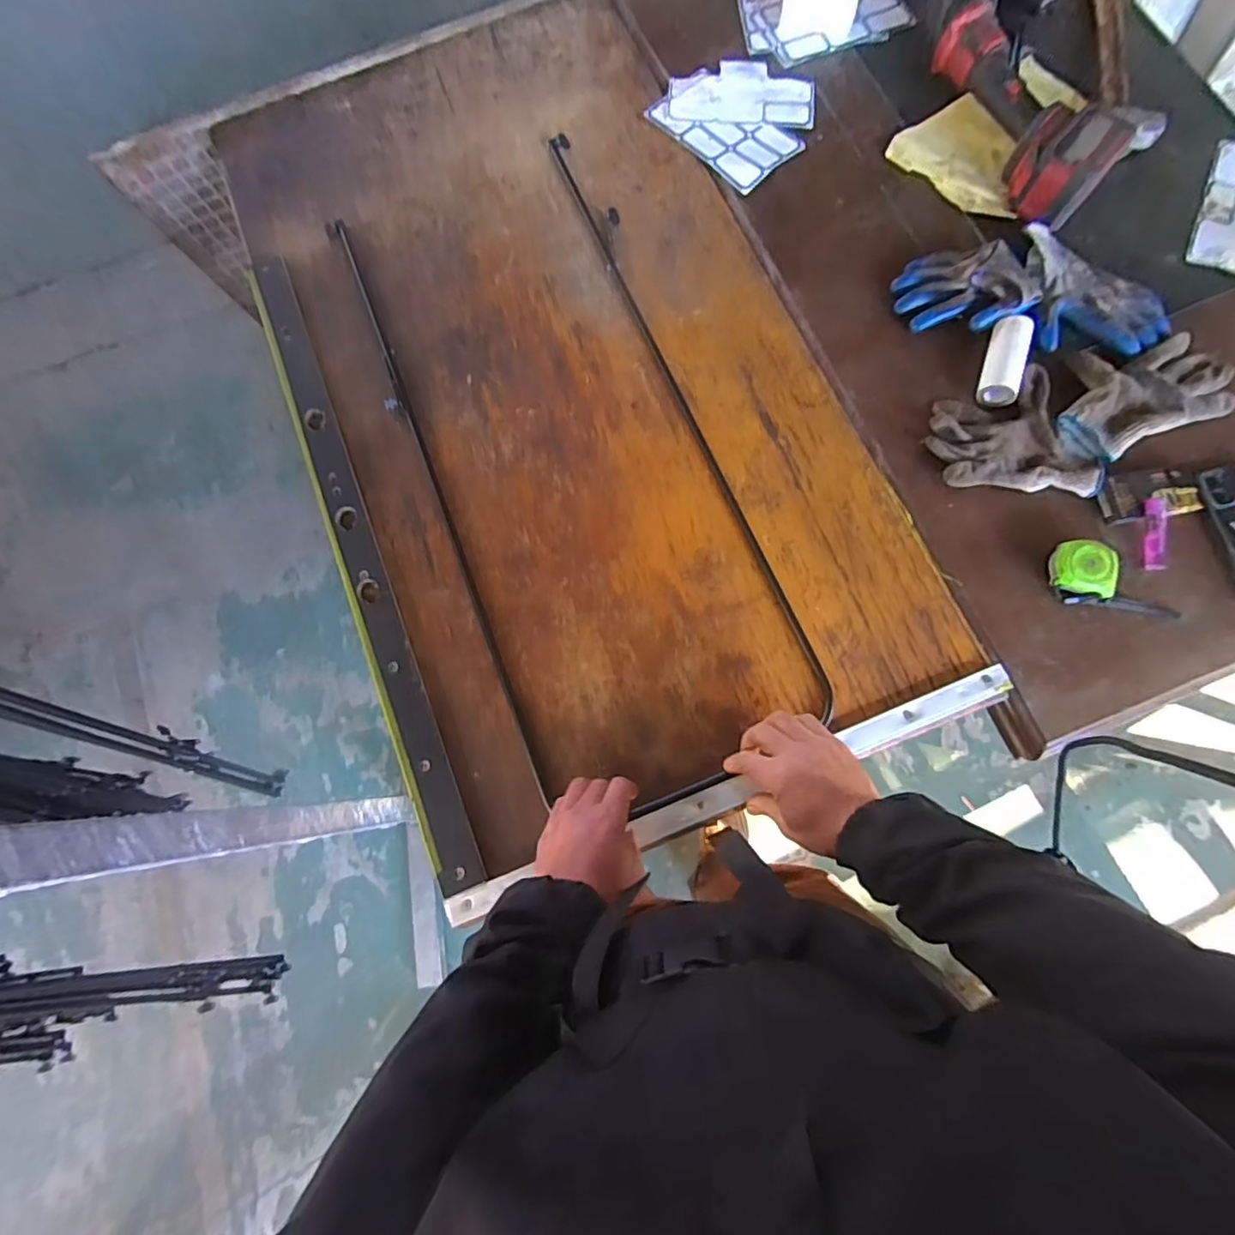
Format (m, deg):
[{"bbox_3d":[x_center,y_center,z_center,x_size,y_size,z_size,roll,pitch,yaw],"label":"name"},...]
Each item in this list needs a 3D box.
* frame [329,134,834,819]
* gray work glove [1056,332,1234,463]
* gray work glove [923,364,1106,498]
[{"bbox_3d":[-0.074,-0.223,0.739,0.363,0.013,0.906,-22,76,-1],"label":"frame"},{"bbox_3d":[0.608,-0.267,0.691,0.214,0.026,0.133,-23,75,-4],"label":"gray work glove"},{"bbox_3d":[0.452,-0.199,0.679,0.156,0.027,0.155,-18,75,-3],"label":"gray work glove"}]

